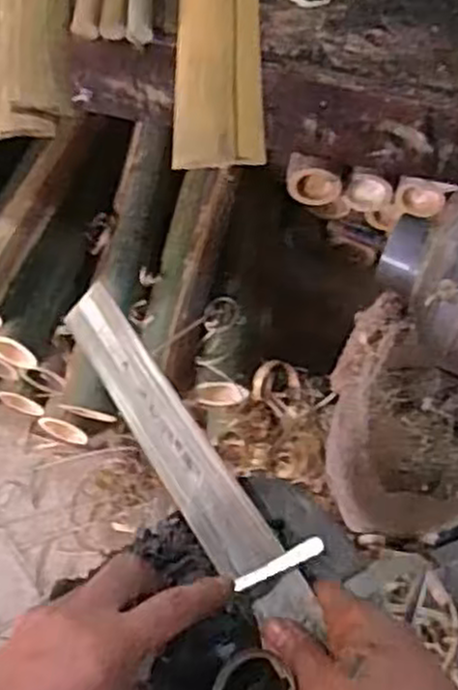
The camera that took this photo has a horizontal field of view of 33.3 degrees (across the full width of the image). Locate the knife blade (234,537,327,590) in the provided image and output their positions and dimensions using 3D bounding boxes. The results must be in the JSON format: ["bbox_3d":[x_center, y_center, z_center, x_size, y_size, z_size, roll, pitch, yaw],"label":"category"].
[{"bbox_3d":[0.028,0.122,0.425,0.053,0.004,0.009,-30,63,10],"label":"knife blade"}]

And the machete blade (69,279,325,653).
[{"bbox_3d":[-0.033,0.063,0.483,0.044,0.008,0.268,-46,59,13],"label":"machete blade"}]

